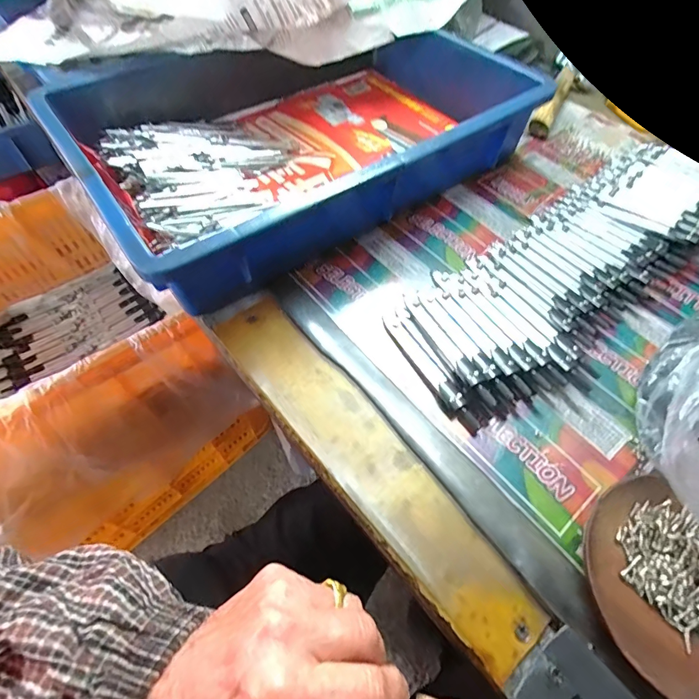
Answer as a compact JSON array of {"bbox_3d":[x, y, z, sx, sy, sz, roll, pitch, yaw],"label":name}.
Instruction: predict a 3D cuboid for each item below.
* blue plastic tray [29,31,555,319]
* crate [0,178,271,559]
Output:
[{"bbox_3d":[-0.046,-0.230,0.413,0.424,0.075,0.289,-33,63,-18],"label":"blue plastic tray"},{"bbox_3d":[-0.462,0.034,0.565,0.461,0.252,0.363,-32,63,-20],"label":"crate"}]

